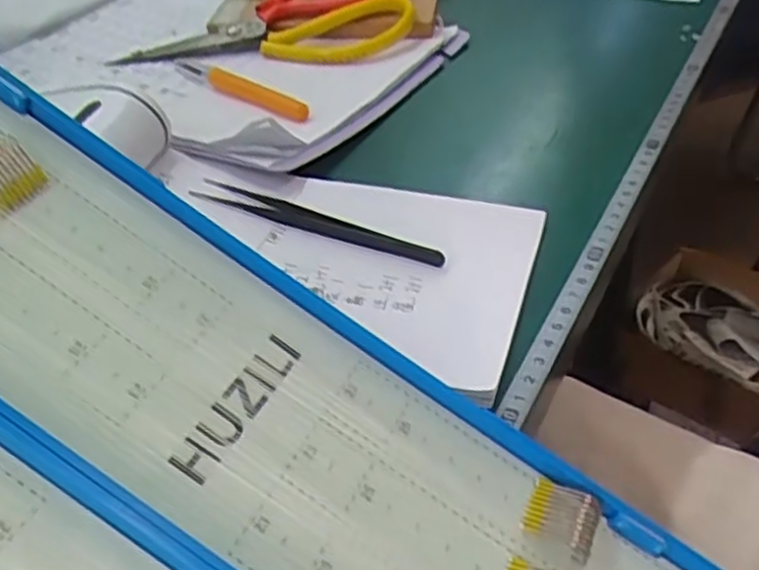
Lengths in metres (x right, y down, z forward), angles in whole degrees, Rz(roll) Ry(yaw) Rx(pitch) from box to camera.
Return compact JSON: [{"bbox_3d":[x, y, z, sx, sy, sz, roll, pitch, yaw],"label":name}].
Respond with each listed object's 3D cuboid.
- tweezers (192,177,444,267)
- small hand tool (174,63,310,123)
[{"bbox_3d":[-0.030,-0.030,0.341,0.130,0.007,0.014,17,44,24],"label":"tweezers"},{"bbox_3d":[-0.089,-0.121,0.448,0.013,0.012,0.132,-32,47,-29],"label":"small hand tool"}]

